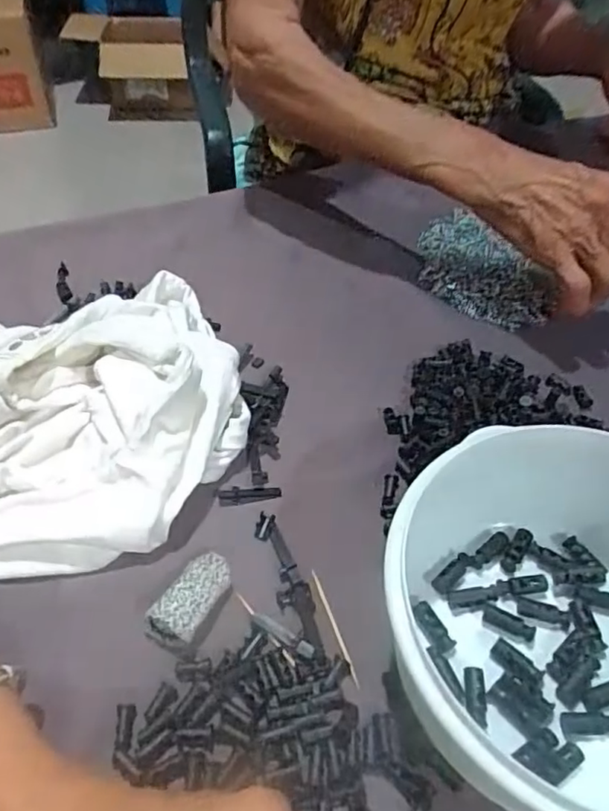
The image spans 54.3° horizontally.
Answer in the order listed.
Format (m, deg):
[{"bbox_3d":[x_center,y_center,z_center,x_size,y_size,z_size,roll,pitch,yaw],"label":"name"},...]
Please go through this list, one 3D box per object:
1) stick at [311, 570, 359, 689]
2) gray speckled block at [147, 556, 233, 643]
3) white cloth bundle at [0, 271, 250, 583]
[{"bbox_3d":[0.015,0.107,0.290,0.004,0.004,0.058,-15,51,-12],"label":"stick"},{"bbox_3d":[-0.055,0.094,0.294,0.026,0.015,0.044,22,52,17],"label":"gray speckled block"},{"bbox_3d":[-0.137,0.008,0.339,0.199,0.059,0.162,-1,49,-3],"label":"white cloth bundle"}]

